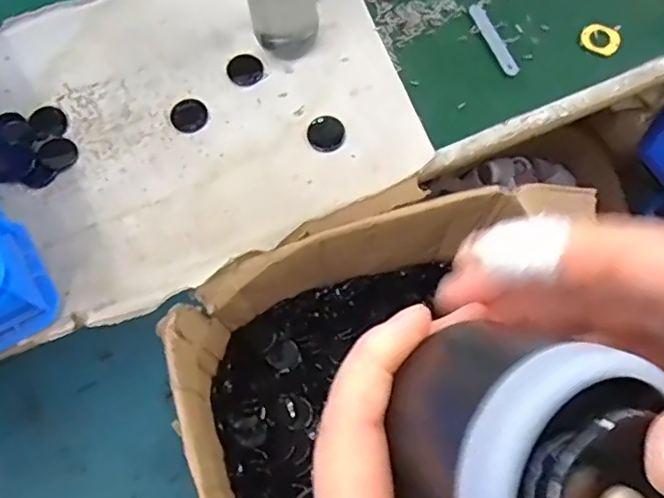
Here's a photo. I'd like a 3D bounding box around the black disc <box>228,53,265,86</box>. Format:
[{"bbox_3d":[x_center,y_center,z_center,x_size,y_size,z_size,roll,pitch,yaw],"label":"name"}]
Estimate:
[{"bbox_3d":[-0.091,-0.189,0.645,0.037,0.006,0.037,0,70,1],"label":"black disc"}]

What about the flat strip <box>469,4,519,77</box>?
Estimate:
[{"bbox_3d":[0.175,-0.226,0.657,0.016,0.004,0.096,-24,71,2],"label":"flat strip"}]

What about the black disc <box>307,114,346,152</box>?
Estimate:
[{"bbox_3d":[-0.005,-0.117,0.613,0.037,0.011,0.041,13,71,5],"label":"black disc"}]

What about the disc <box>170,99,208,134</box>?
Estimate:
[{"bbox_3d":[-0.147,-0.138,0.629,0.037,0.004,0.038,0,70,1],"label":"disc"}]

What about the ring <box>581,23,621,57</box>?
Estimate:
[{"bbox_3d":[0.290,-0.226,0.656,0.041,0.007,0.031,21,72,8],"label":"ring"}]

